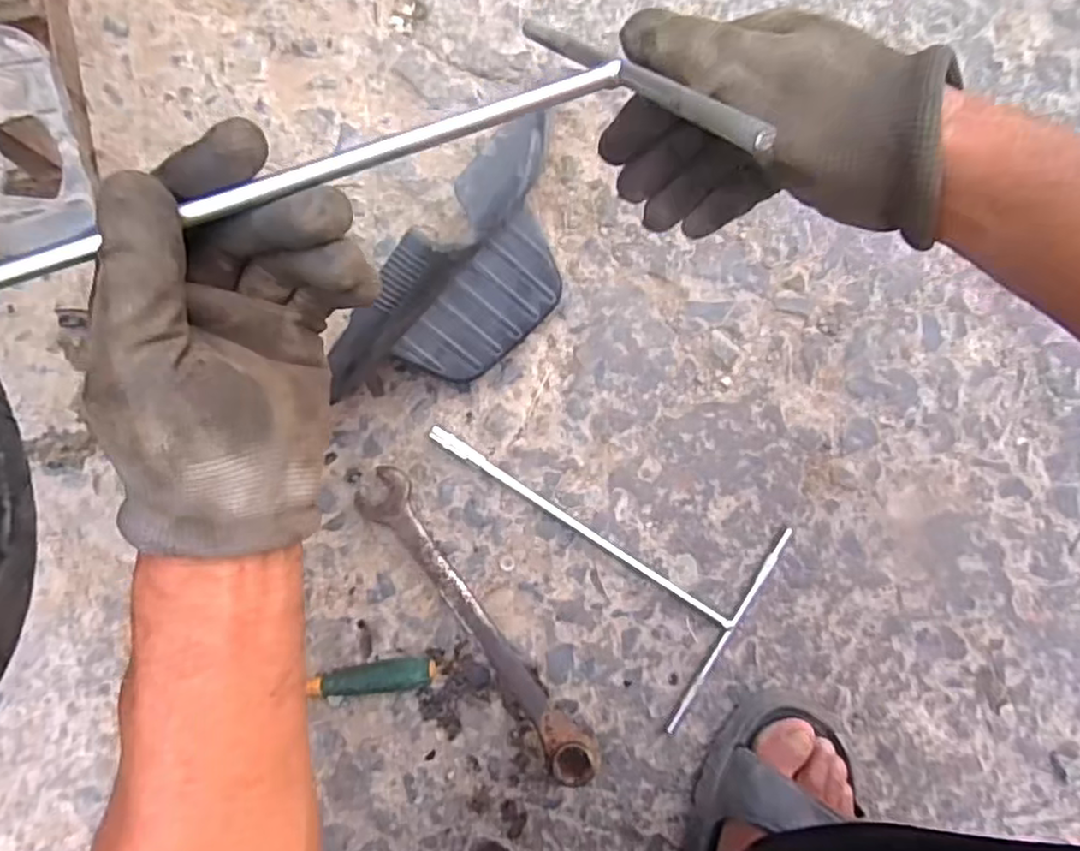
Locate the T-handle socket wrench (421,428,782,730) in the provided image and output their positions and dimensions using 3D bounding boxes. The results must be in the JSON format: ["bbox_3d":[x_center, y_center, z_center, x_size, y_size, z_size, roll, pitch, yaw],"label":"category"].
[{"bbox_3d":[0.037,0.082,0.541,0.281,0.008,0.169,34,84,2],"label":"T-handle socket wrench"}]

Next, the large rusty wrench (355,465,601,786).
[{"bbox_3d":[-0.049,0.148,0.519,0.045,0.044,0.273,-39,86,-5],"label":"large rusty wrench"}]

